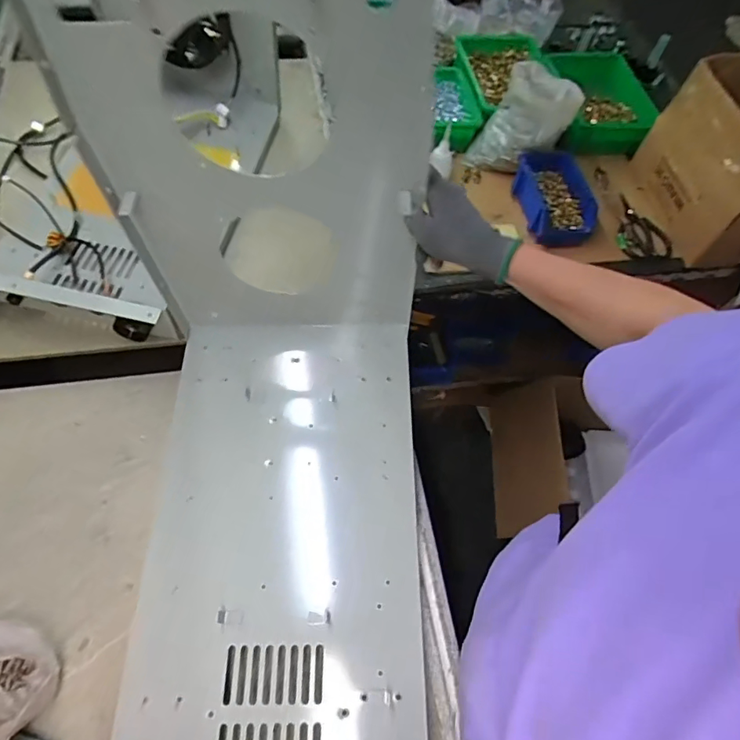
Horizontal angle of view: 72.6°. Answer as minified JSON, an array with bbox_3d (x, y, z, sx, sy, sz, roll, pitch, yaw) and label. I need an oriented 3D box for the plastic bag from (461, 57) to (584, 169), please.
[{"bbox_3d":[0.281,-0.443,0.920,0.143,0.118,0.153,31,64,11],"label":"plastic bag"}]

